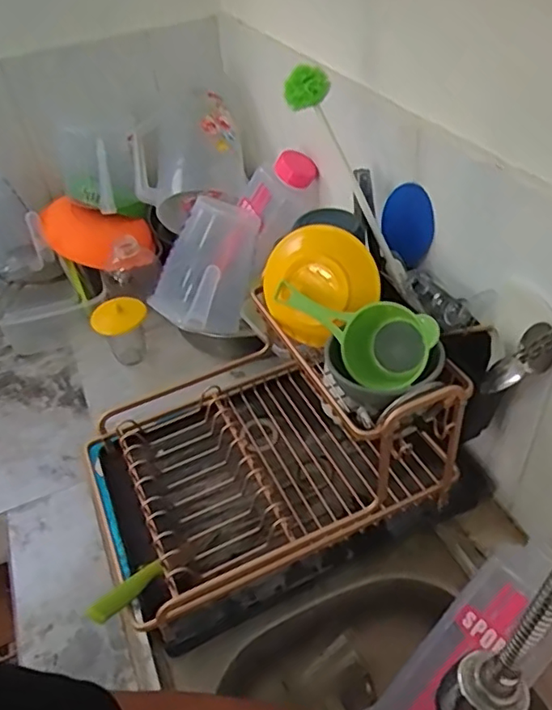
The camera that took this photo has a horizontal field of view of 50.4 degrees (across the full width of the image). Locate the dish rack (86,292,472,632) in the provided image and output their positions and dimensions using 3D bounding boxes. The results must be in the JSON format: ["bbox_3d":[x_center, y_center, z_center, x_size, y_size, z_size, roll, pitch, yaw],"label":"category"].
[{"bbox_3d":[-0.037,0.103,0.695,0.381,0.226,0.321,-25,46,-19],"label":"dish rack"}]

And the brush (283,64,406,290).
[{"bbox_3d":[0.090,-0.197,0.670,0.038,0.269,0.045,-12,30,45],"label":"brush"}]

